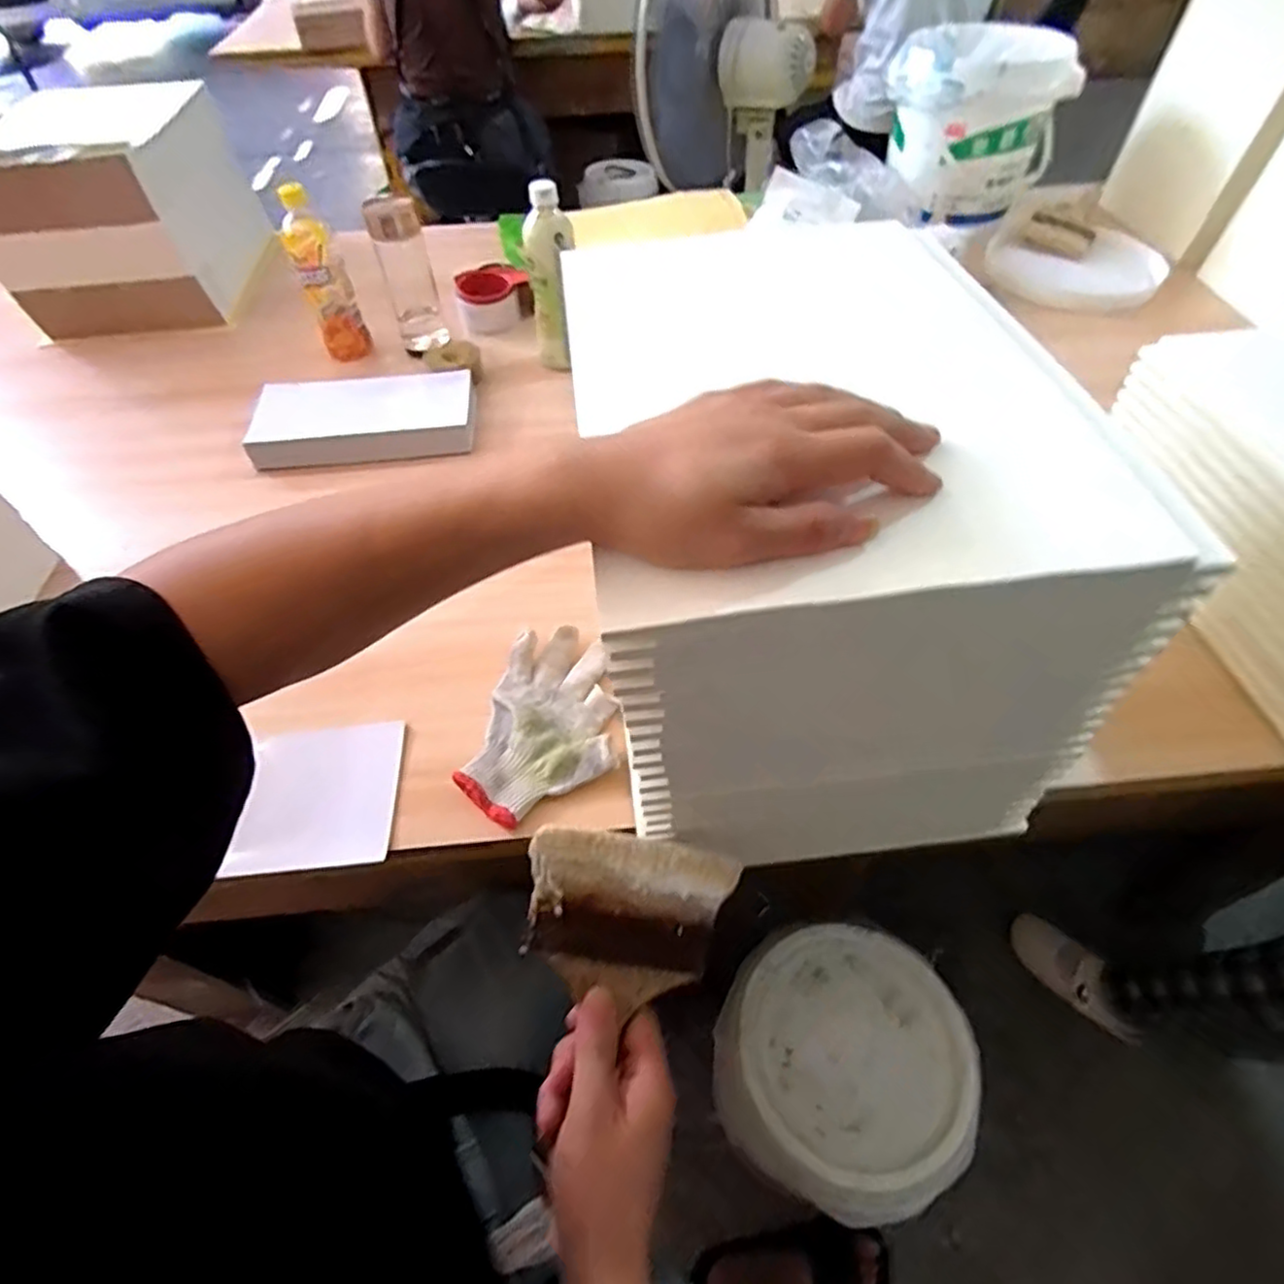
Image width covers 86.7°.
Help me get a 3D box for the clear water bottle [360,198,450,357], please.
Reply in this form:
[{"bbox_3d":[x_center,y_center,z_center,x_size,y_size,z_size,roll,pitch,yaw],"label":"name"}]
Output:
[{"bbox_3d":[-0.312,-0.486,0.913,0.066,0.179,0.056,-18,54,-13],"label":"clear water bottle"}]

